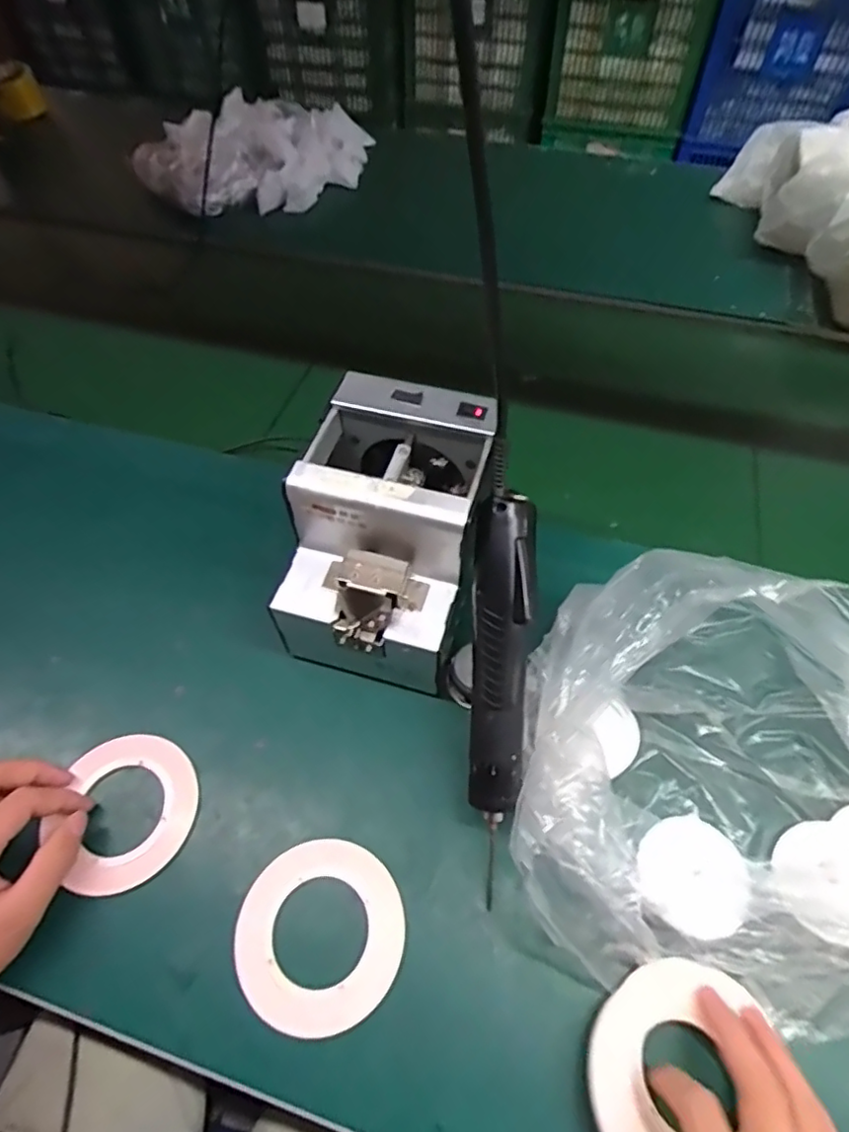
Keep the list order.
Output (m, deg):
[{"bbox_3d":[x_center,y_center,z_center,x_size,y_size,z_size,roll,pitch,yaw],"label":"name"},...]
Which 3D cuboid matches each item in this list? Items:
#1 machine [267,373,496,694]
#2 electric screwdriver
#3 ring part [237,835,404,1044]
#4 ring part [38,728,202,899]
[{"bbox_3d":[-0.025,-0.018,0.453,0.121,0.160,0.171,15,56,11],"label":"machine"},{"bbox_3d":[0.048,0.079,0.380,0.037,0.031,0.245,3,89,3],"label":"electric screwdriver"},{"bbox_3d":[-0.065,0.229,0.373,0.102,0.005,0.102,0,54,0],"label":"ring part"},{"bbox_3d":[-0.209,0.168,0.413,0.099,0.008,0.097,0,54,0],"label":"ring part"}]

